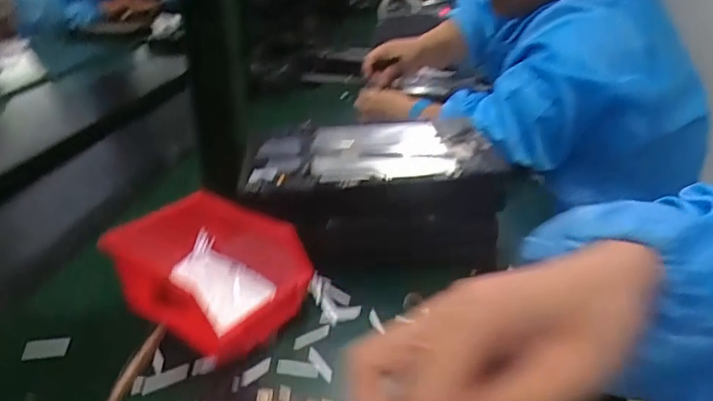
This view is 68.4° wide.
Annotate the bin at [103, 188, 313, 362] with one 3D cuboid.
[{"bbox_3d":[-0.115,0.060,0.436,0.145,0.083,0.101,16,30,30],"label":"bin"}]

